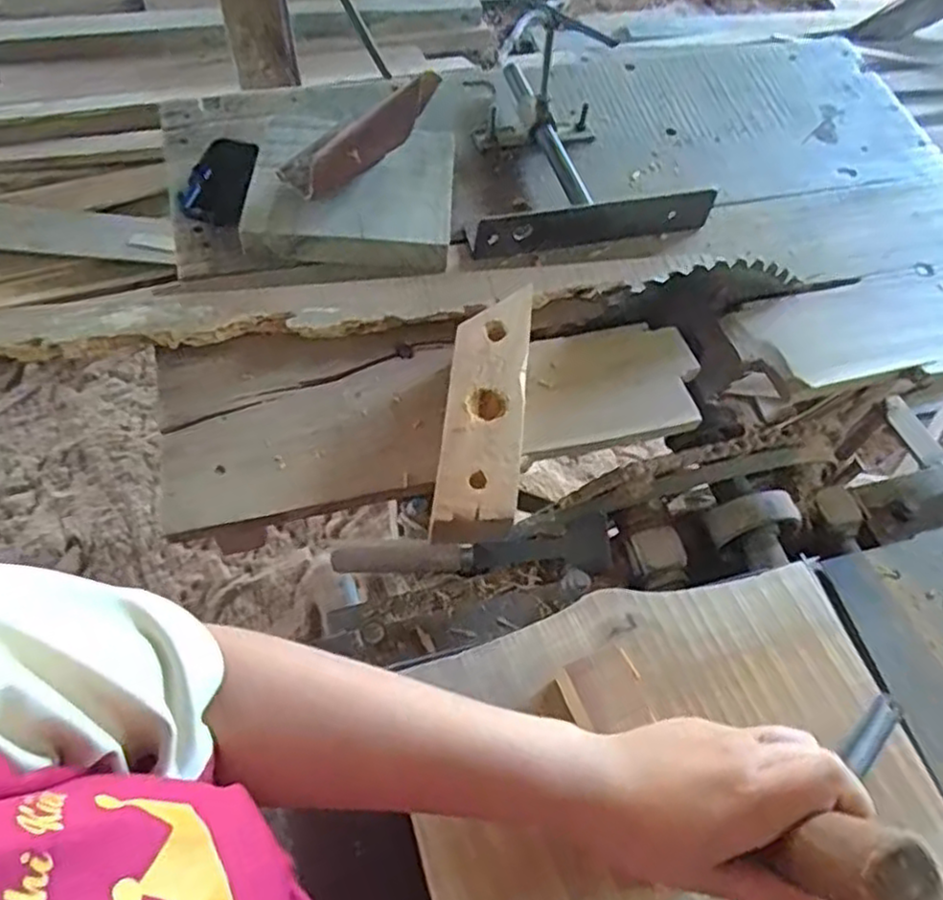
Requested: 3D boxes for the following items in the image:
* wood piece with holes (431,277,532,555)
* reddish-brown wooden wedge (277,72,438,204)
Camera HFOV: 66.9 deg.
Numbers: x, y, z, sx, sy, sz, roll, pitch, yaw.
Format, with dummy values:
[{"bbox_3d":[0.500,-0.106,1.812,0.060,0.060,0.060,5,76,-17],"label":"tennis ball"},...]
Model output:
[{"bbox_3d":[0.011,-0.035,0.575,0.063,0.022,0.229,6,61,-1],"label":"wood piece with holes"},{"bbox_3d":[-0.102,-0.299,0.683,0.169,0.045,0.026,-32,65,9],"label":"reddish-brown wooden wedge"}]

